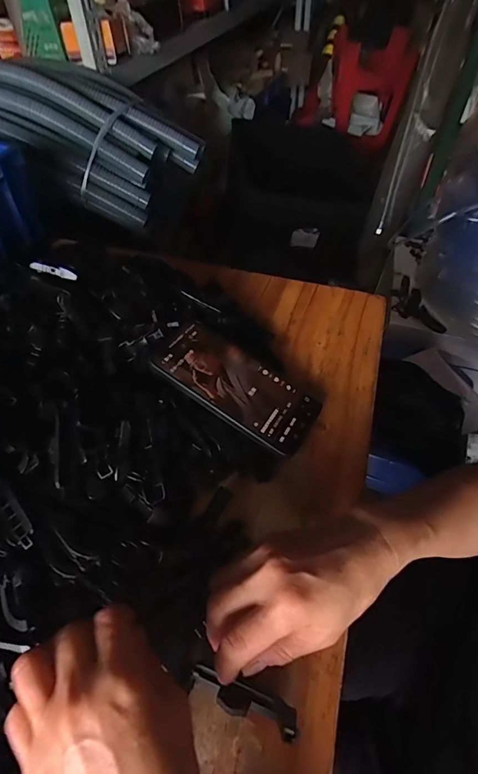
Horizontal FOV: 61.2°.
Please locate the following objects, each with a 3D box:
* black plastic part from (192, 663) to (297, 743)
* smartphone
[{"bbox_3d":[0.002,0.193,0.252,0.069,0.010,0.019,15,52,17],"label":"black plastic part"},{"bbox_3d":[0.000,-0.004,0.395,0.160,0.005,0.081,34,52,7],"label":"smartphone"}]

